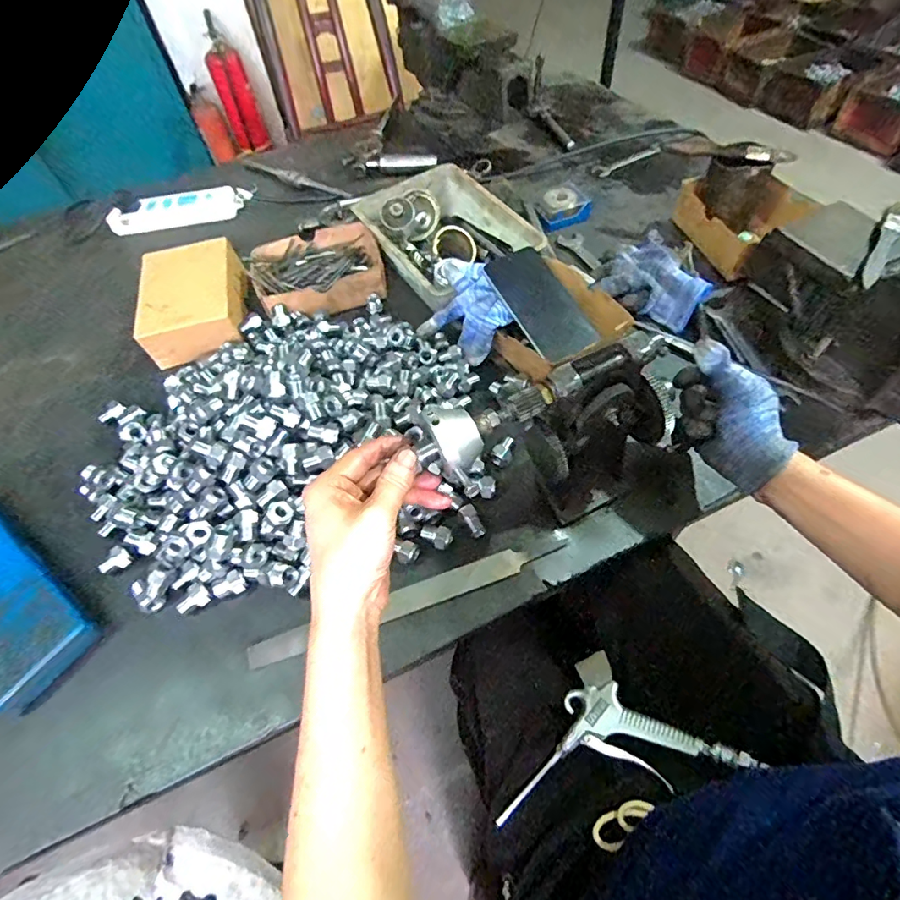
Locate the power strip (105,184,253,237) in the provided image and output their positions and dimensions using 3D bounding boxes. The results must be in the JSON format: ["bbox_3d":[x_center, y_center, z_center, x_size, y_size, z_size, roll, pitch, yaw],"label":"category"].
[{"bbox_3d":[-0.457,-0.406,0.820,0.228,0.034,0.058,-13,56,-4],"label":"power strip"}]

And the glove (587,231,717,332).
[{"bbox_3d":[0.259,-0.220,0.626,0.140,0.046,0.100,36,66,25],"label":"glove"}]

